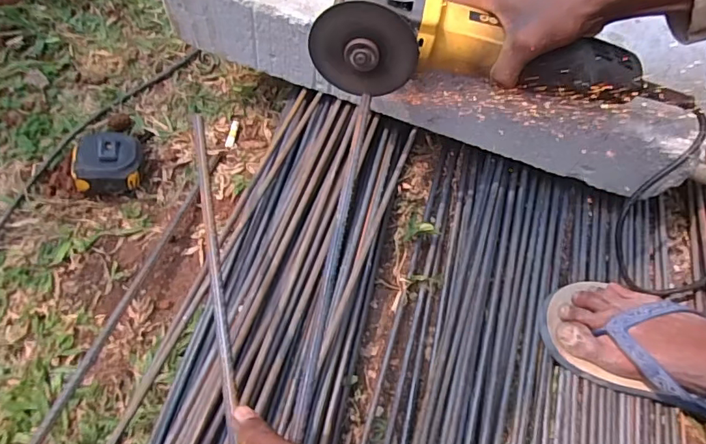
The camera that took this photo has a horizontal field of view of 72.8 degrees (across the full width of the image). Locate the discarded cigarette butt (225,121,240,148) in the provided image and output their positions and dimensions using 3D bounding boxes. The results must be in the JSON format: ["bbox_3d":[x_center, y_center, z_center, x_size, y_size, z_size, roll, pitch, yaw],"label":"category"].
[{"bbox_3d":[-0.165,-0.120,0.656,0.010,0.008,0.041,12,59,1],"label":"discarded cigarette butt"}]

